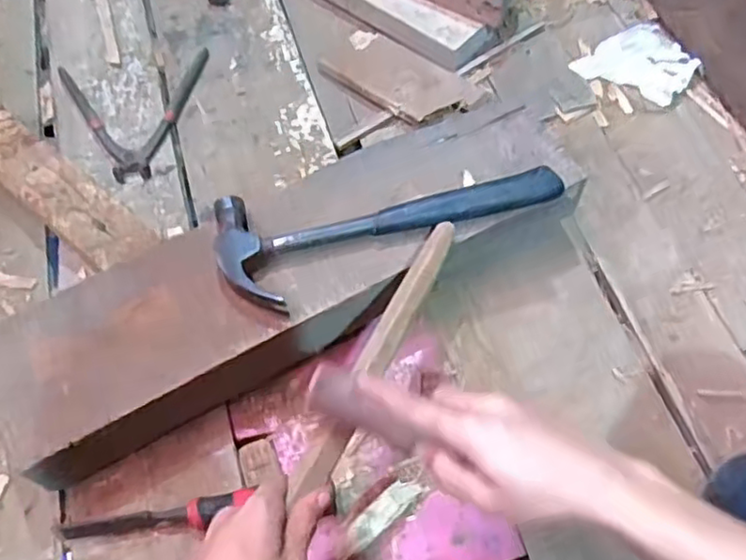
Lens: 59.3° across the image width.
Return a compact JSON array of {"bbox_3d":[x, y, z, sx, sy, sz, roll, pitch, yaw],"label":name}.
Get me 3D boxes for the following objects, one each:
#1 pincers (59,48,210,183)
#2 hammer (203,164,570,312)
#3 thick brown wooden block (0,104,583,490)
[{"bbox_3d":[-0.284,-0.204,0.790,0.179,0.023,0.193,-12,62,-5],"label":"pincers"},{"bbox_3d":[0.013,-0.063,0.606,0.311,0.033,0.120,-19,63,-7],"label":"hammer"},{"bbox_3d":[-0.069,-0.002,0.638,0.557,0.101,0.163,-26,63,-12],"label":"thick brown wooden block"}]

